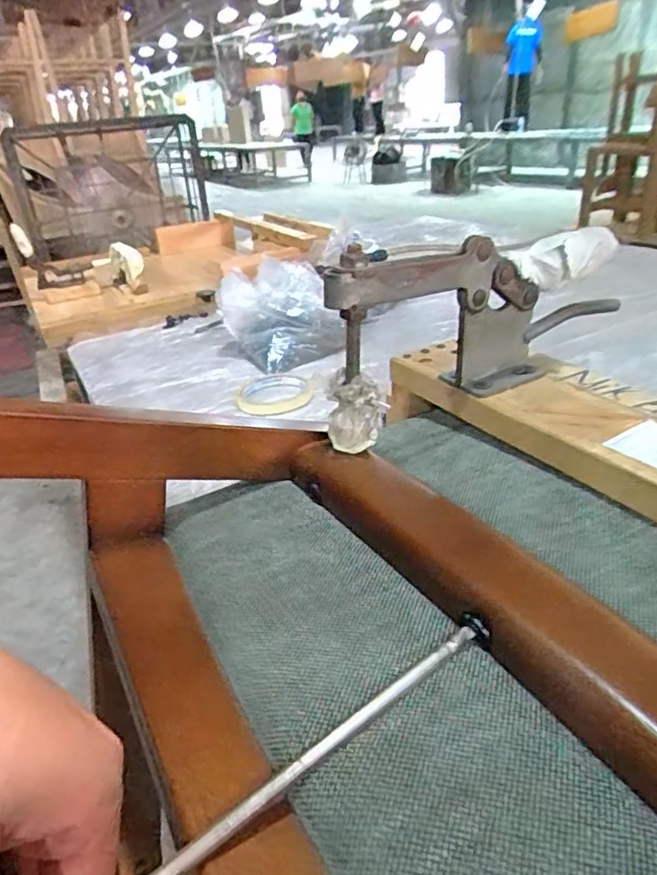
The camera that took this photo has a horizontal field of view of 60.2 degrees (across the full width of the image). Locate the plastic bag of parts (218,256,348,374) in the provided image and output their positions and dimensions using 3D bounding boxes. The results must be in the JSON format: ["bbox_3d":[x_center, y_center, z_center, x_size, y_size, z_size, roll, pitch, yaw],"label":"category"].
[{"bbox_3d":[-0.066,-0.167,0.786,0.173,0.112,0.127,-7,30,-5],"label":"plastic bag of parts"}]

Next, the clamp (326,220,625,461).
[{"bbox_3d":[0.113,-0.088,0.408,0.257,0.119,0.032,-21,34,-26],"label":"clamp"}]

